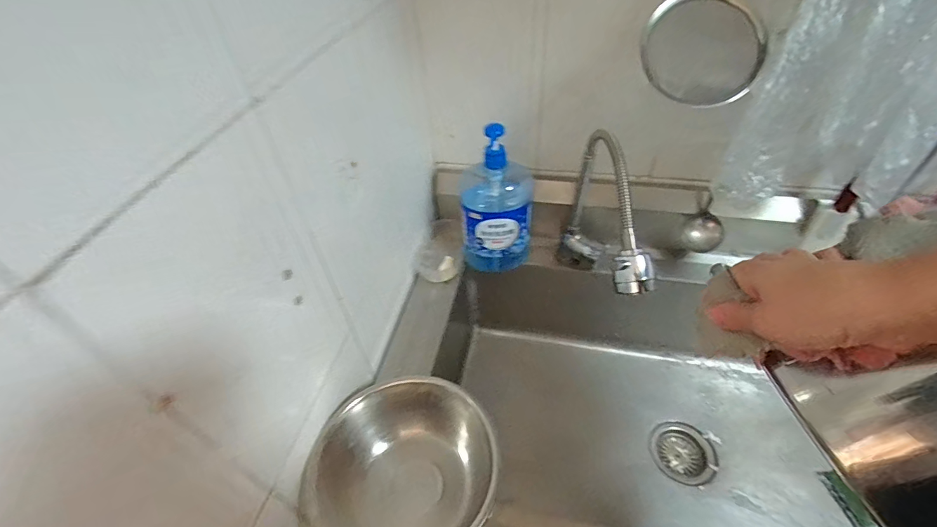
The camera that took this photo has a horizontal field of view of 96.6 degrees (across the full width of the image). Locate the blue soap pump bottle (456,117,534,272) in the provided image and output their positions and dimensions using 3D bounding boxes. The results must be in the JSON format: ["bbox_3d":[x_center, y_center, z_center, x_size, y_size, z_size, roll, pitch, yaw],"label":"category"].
[{"bbox_3d":[0.047,-0.107,0.716,0.125,0.258,0.096,0,46,4],"label":"blue soap pump bottle"}]

